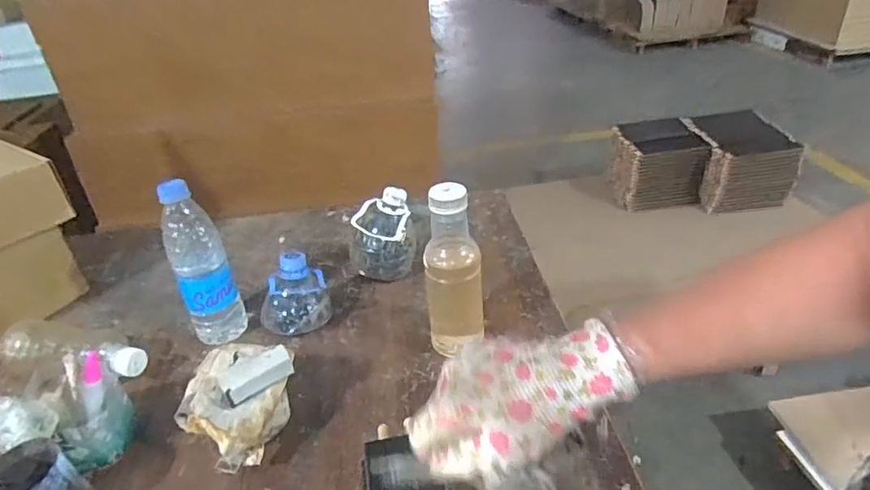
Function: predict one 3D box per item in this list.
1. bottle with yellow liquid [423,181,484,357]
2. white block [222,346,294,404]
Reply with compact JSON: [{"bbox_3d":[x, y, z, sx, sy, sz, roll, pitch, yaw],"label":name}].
[{"bbox_3d":[0.021,0.033,0.598,0.063,0.207,0.056,-2,33,3],"label":"bottle with yellow liquid"},{"bbox_3d":[-0.173,0.124,0.523,0.064,0.020,0.033,-26,39,-28],"label":"white block"}]

